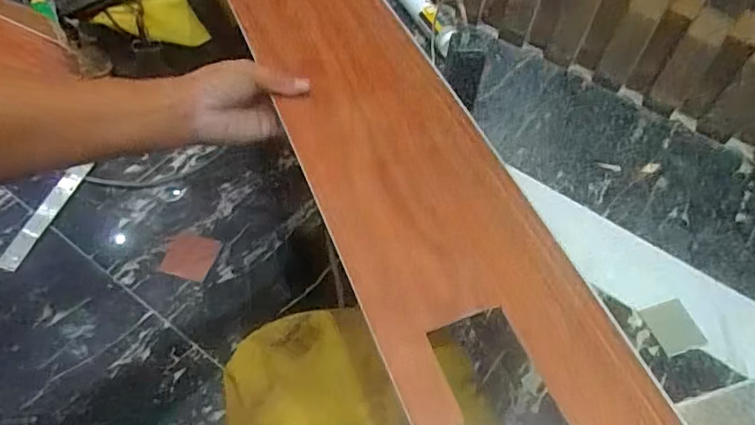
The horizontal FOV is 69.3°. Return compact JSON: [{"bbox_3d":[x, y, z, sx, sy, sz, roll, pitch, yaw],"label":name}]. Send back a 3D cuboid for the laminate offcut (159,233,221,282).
[{"bbox_3d":[-0.262,0.060,0.764,0.070,0.006,0.069,12,56,6],"label":"laminate offcut"}]

